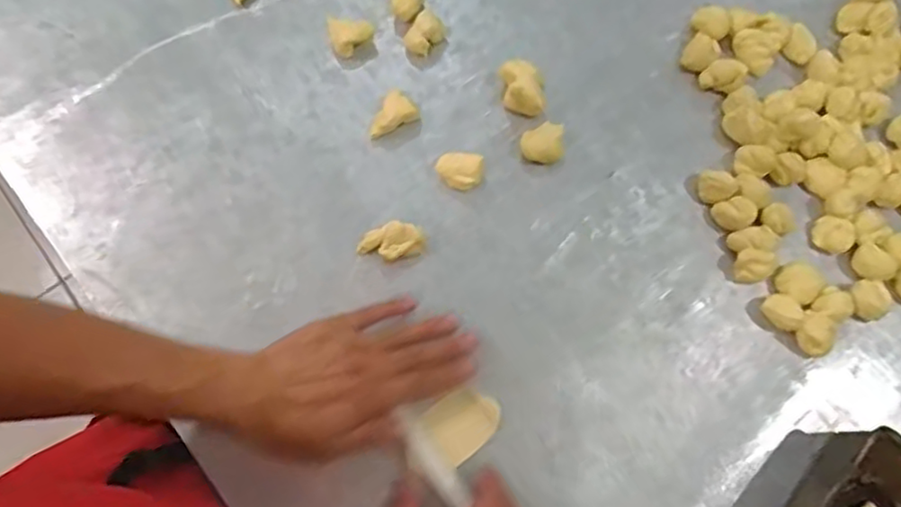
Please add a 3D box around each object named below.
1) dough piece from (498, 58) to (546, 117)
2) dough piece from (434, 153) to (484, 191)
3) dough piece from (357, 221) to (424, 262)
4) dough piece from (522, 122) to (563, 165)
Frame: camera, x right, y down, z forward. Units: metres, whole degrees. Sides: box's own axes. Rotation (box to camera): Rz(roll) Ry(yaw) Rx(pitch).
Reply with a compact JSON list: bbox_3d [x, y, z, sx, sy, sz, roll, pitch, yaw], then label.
[{"bbox_3d":[0.068,-0.156,0.595,0.039,0.023,0.052,-4,75,-2],"label":"dough piece"},{"bbox_3d":[0.008,-0.075,0.577,0.043,0.021,0.031,7,75,1],"label":"dough piece"},{"bbox_3d":[-0.054,-0.010,0.558,0.057,0.022,0.029,-15,75,-5],"label":"dough piece"},{"bbox_3d":[0.086,-0.102,0.585,0.038,0.017,0.032,-3,75,-1],"label":"dough piece"}]

